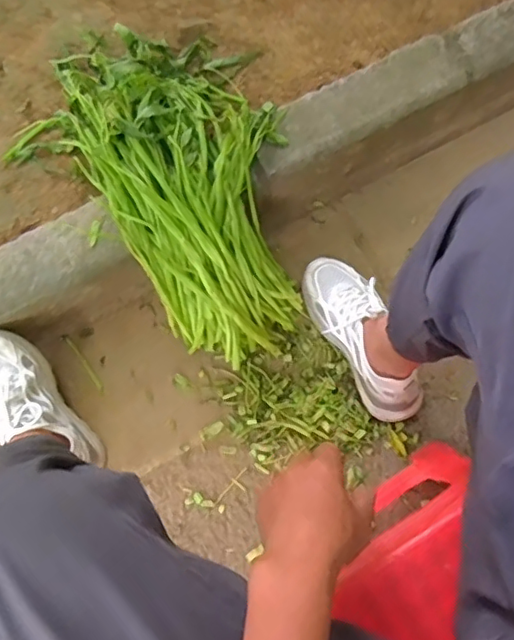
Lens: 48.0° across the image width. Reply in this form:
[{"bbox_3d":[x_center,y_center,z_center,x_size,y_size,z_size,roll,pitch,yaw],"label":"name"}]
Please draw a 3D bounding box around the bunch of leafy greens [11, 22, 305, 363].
[{"bbox_3d":[-0.125,-0.194,0.763,0.346,0.172,0.502,-22,75,-5],"label":"bunch of leafy greens"}]

